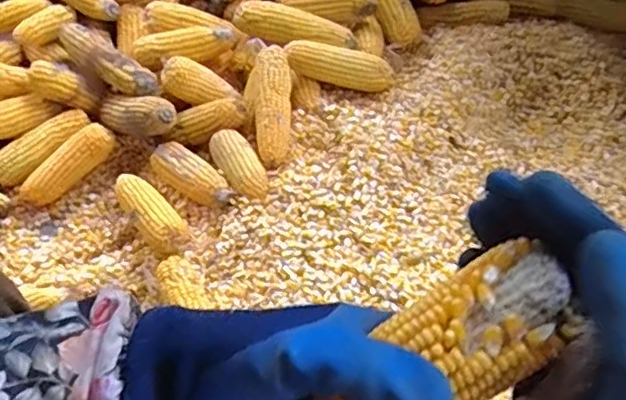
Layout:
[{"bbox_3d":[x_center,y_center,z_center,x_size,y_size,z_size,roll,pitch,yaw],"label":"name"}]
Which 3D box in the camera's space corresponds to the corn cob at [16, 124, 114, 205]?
[{"bbox_3d":[-0.367,-0.049,0.919,0.155,0.048,0.047,-41,72,-1],"label":"corn cob"}]

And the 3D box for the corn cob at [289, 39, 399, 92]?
[{"bbox_3d":[0.042,-0.203,0.918,0.162,0.042,0.047,13,67,-8],"label":"corn cob"}]

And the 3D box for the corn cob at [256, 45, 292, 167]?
[{"bbox_3d":[-0.057,-0.136,0.878,0.048,0.041,0.174,0,67,0],"label":"corn cob"}]

